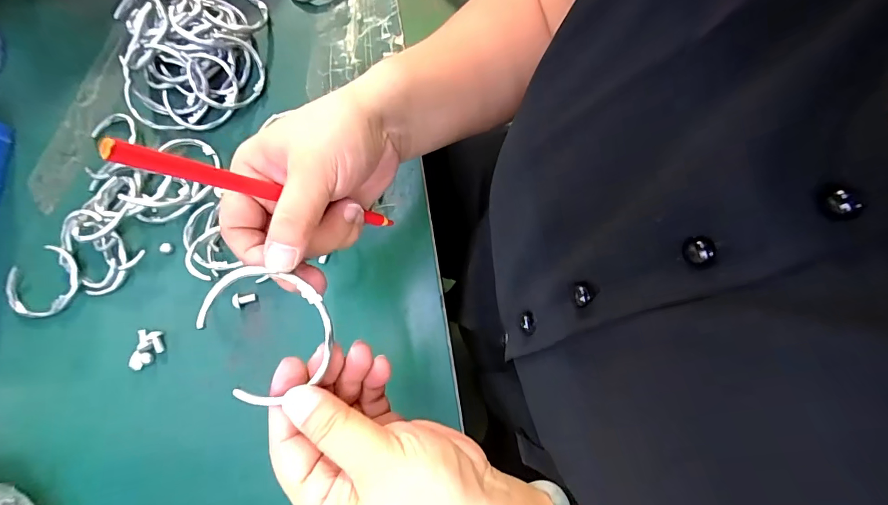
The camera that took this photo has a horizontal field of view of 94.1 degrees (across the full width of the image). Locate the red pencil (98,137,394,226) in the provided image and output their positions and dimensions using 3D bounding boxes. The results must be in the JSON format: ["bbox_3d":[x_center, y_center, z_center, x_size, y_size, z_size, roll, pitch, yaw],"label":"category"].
[{"bbox_3d":[-0.083,-0.030,0.222,0.005,0.163,0.009,-18,74,30],"label":"red pencil"}]

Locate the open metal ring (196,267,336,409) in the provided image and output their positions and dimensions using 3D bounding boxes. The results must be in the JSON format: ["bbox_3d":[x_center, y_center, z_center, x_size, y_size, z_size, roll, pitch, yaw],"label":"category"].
[{"bbox_3d":[-0.084,0.037,0.201,0.053,0.004,0.065,-30,85,-21],"label":"open metal ring"}]

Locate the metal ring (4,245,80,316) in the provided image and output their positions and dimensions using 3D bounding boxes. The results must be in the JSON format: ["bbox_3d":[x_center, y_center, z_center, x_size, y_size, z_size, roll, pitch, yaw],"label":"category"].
[{"bbox_3d":[-0.347,0.027,0.356,0.064,0.017,0.052,-26,76,-2],"label":"metal ring"}]

